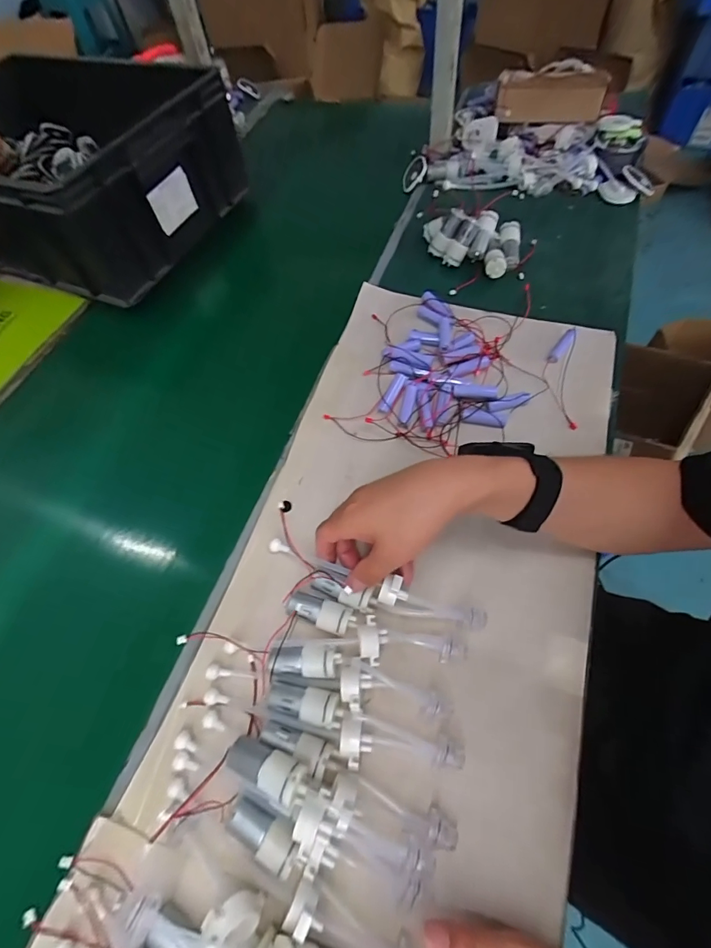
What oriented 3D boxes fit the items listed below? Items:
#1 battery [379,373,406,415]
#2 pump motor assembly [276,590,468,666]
[{"bbox_3d":[0.043,-0.092,0.497,0.014,0.015,0.051,24,67,15],"label":"battery"},{"bbox_3d":[0.015,0.141,0.377,0.158,0.027,0.045,9,64,8],"label":"pump motor assembly"}]

